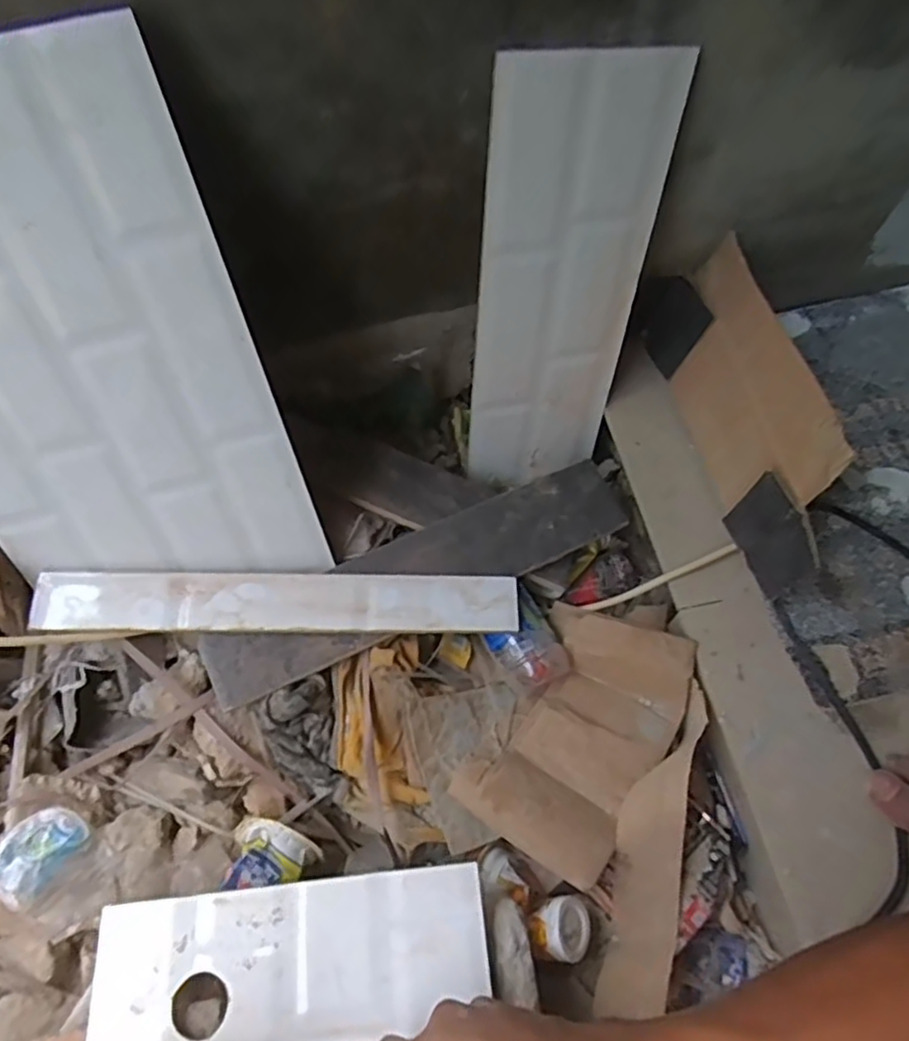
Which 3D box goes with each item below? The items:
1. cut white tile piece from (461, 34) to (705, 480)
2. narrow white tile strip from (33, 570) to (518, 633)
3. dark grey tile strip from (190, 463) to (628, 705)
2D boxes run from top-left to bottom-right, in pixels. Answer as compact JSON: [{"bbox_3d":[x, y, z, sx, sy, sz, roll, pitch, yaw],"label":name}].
[{"bbox_3d":[0.085,-0.174,0.562,0.131,0.397,0.017,-2,54,-4],"label":"cut white tile piece"},{"bbox_3d":[-0.141,0.066,0.553,0.387,0.010,0.052,2,70,-7],"label":"narrow white tile strip"},{"bbox_3d":[-0.028,0.043,0.581,0.390,0.015,0.078,-25,67,-10],"label":"dark grey tile strip"}]

